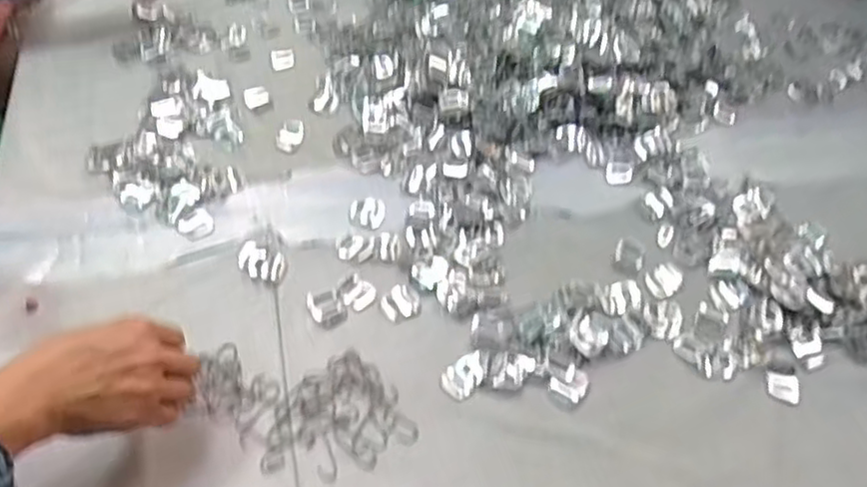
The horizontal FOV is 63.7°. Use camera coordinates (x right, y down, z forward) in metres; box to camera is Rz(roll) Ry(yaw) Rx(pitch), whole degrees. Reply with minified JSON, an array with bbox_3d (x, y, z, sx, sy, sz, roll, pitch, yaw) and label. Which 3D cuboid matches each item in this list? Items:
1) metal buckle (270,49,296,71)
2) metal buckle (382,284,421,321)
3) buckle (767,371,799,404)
[{"bbox_3d":[-0.181,-0.223,0.841,0.028,0.004,0.040,-10,49,-11],"label":"metal buckle"},{"bbox_3d":[-0.029,0.051,0.610,0.032,0.004,0.034,-9,49,-10],"label":"metal buckle"},{"bbox_3d":[0.284,0.117,0.566,0.025,0.006,0.025,8,48,5],"label":"buckle"}]

